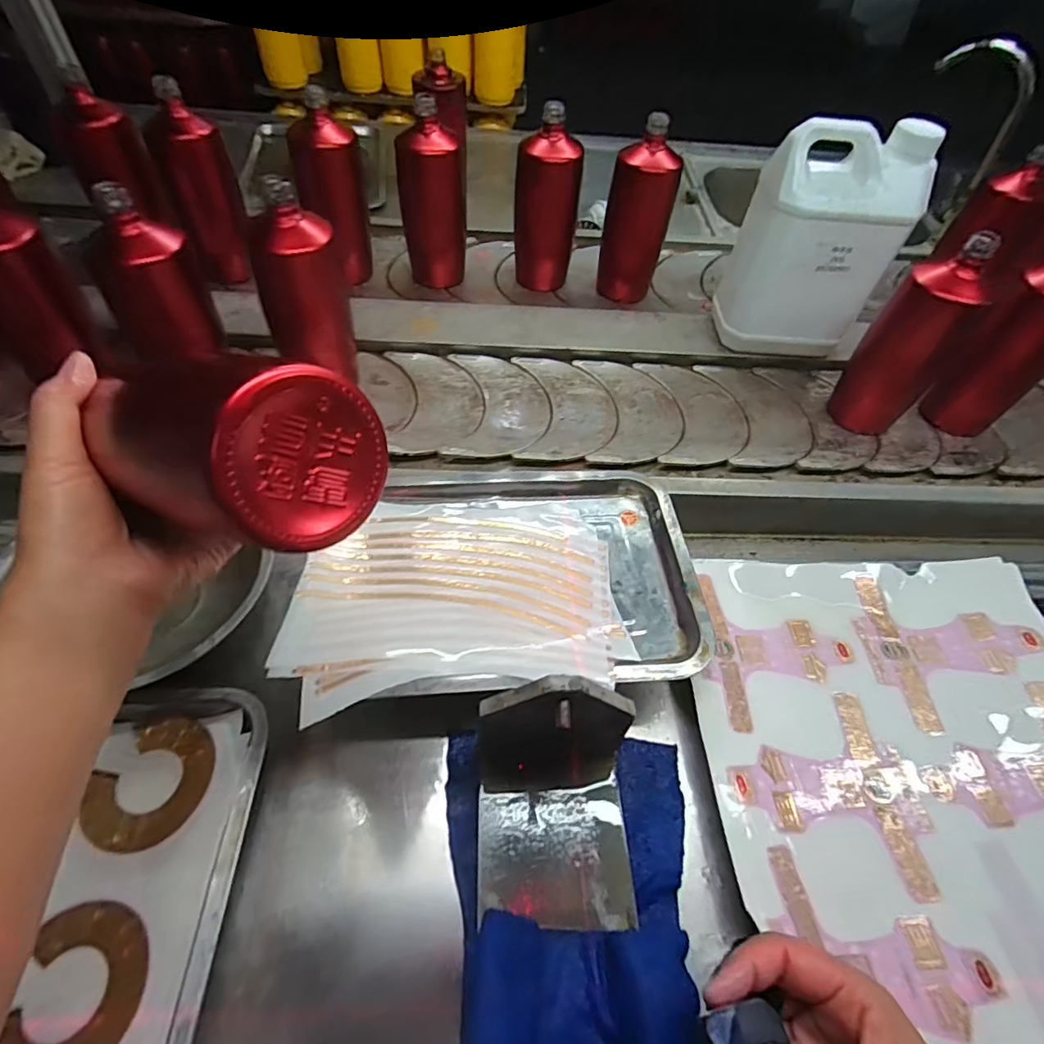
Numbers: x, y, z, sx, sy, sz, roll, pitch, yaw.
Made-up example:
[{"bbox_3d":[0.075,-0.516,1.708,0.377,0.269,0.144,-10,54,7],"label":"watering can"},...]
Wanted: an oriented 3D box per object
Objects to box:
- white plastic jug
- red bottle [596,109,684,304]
[{"bbox_3d":[0.324,-0.305,0.601,0.156,0.210,0.092,-3,54,-8],"label":"white plastic jug"},{"bbox_3d":[0.153,-0.396,0.701,0.078,0.194,0.063,-10,56,-13],"label":"red bottle"}]

